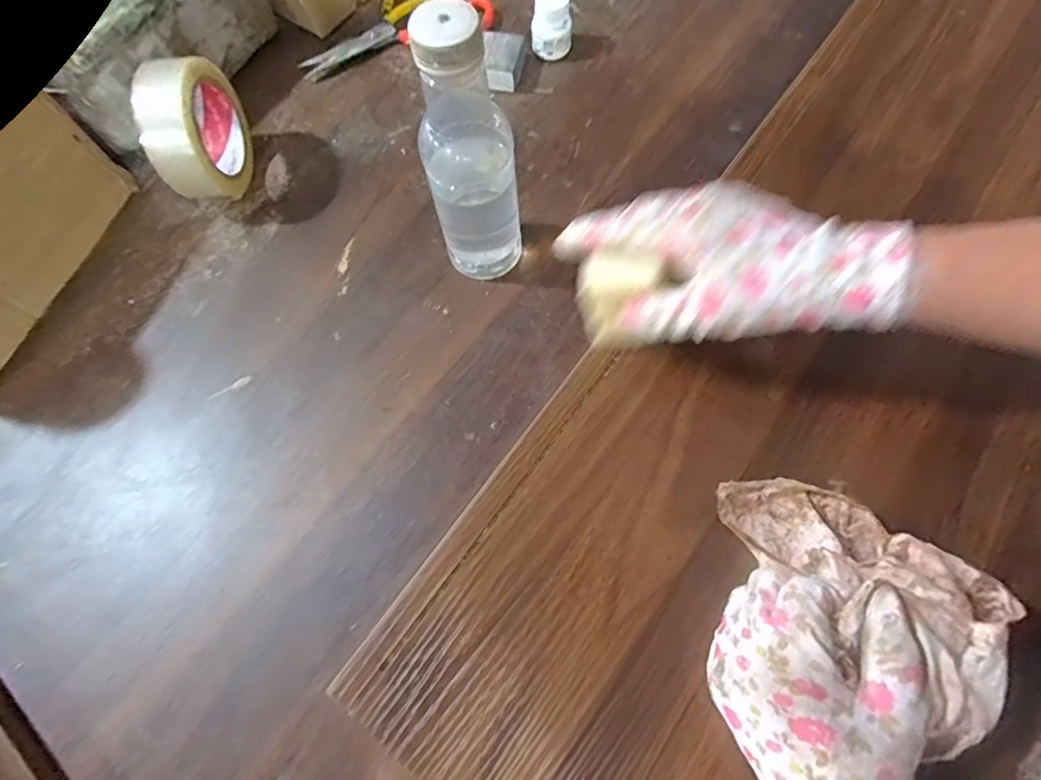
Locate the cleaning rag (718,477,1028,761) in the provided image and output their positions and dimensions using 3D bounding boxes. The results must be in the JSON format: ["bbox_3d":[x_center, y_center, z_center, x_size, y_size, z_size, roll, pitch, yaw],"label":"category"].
[{"bbox_3d":[0.182,0.098,0.290,0.076,0.051,0.144,-35,42,-10],"label":"cleaning rag"}]

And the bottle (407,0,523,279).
[{"bbox_3d":[-0.035,-0.158,0.386,0.062,0.208,0.052,-6,69,1],"label":"bottle"}]

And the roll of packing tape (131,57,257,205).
[{"bbox_3d":[-0.282,-0.224,0.479,0.050,0.105,0.108,-4,69,0],"label":"roll of packing tape"}]

